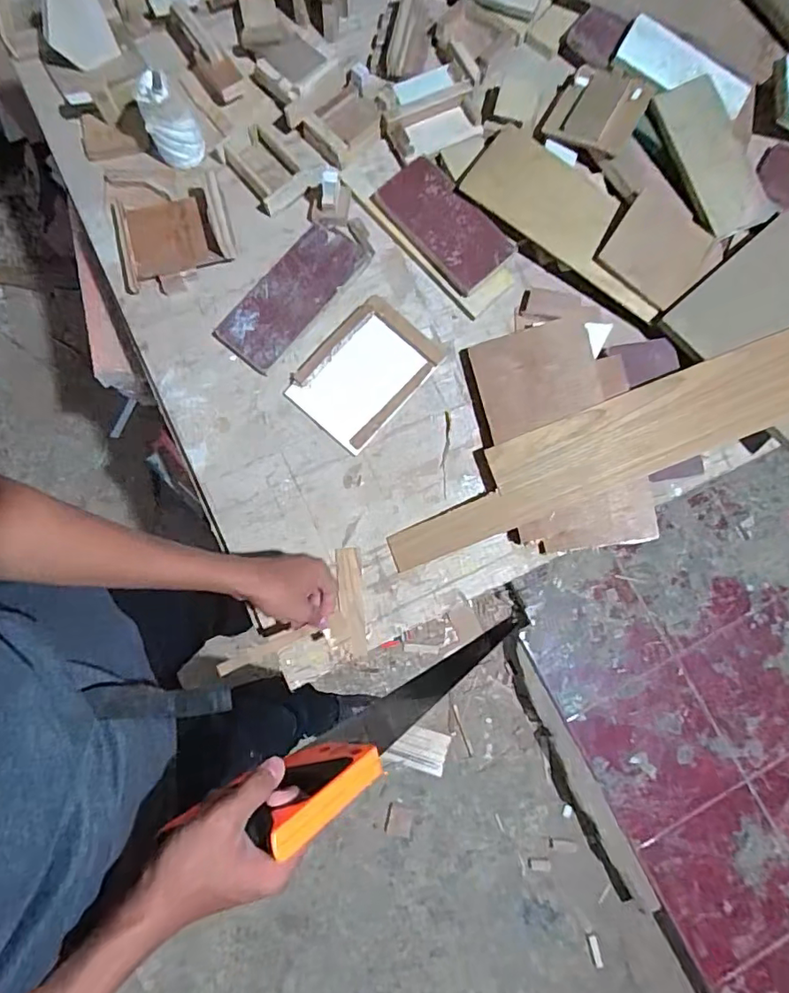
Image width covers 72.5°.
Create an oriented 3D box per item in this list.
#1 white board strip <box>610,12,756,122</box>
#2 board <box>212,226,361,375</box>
[{"bbox_3d":[0.414,-0.605,0.763,0.197,0.013,0.072,20,89,-10],"label":"white board strip"},{"bbox_3d":[-0.141,-0.275,0.730,0.092,0.022,0.216,39,82,6],"label":"board"}]

